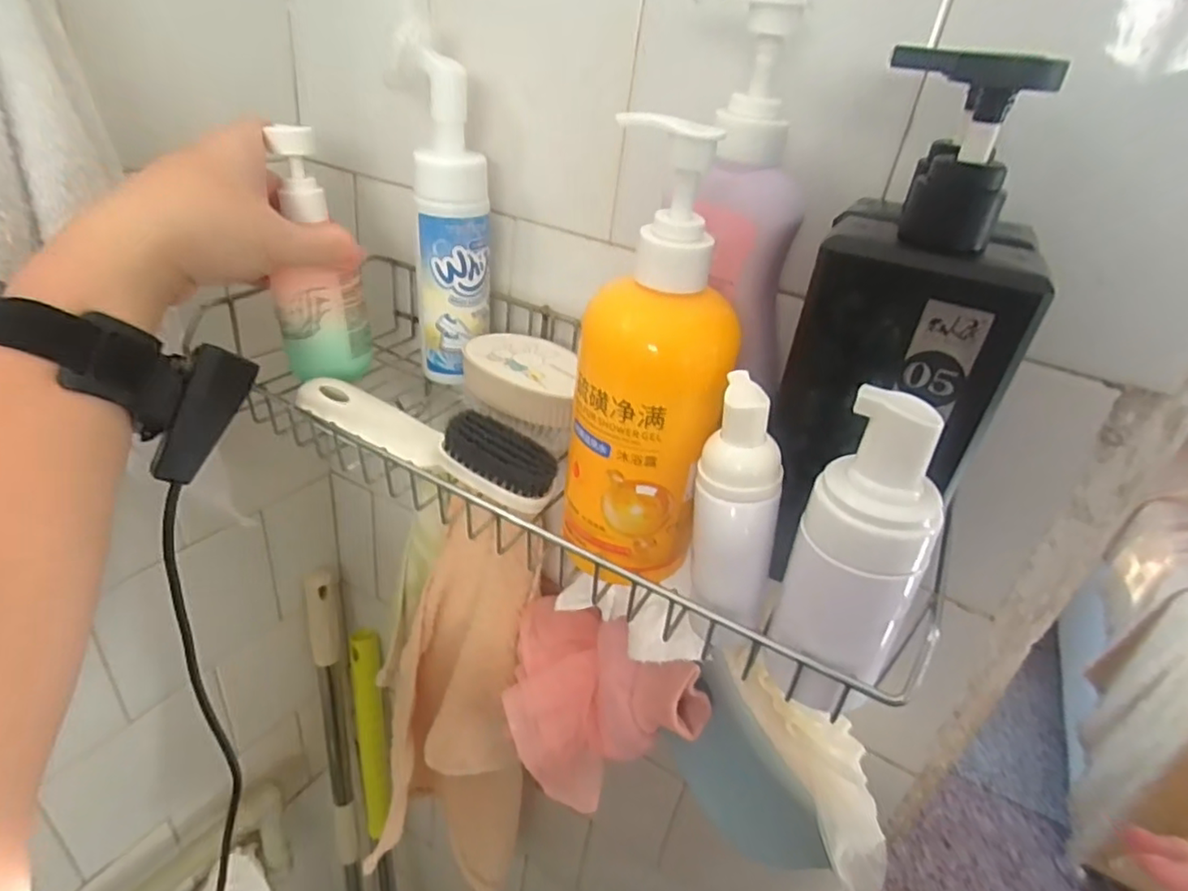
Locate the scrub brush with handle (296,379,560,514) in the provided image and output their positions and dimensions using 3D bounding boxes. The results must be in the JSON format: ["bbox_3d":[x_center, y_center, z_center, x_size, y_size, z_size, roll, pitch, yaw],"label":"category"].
[{"bbox_3d":[-0.098,-0.004,0.365,0.162,0.036,0.029,16,33,14],"label":"scrub brush with handle"}]

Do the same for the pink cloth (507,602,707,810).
[{"bbox_3d":[0.001,0.172,0.458,0.127,0.104,0.122,-1,33,-13],"label":"pink cloth"}]

